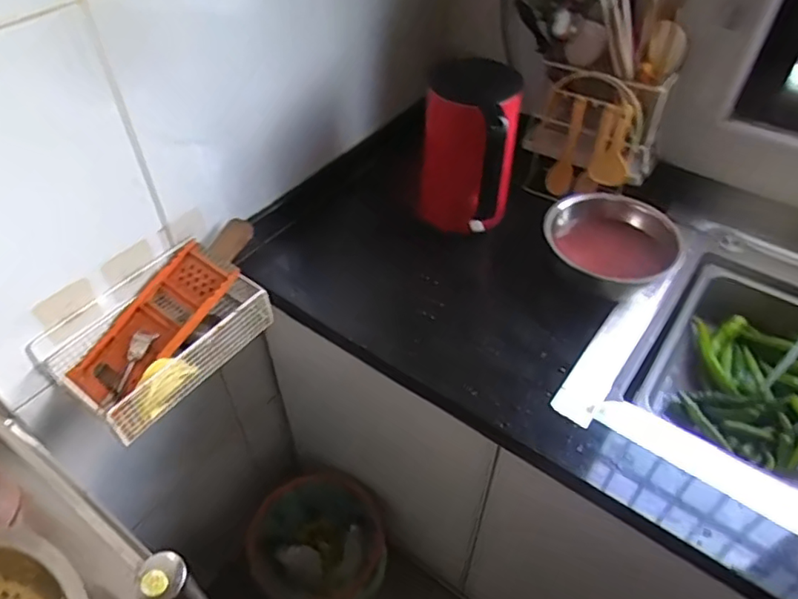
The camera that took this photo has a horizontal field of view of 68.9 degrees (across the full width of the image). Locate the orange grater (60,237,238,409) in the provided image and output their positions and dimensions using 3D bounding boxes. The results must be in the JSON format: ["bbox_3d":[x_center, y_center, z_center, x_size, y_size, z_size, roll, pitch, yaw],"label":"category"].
[{"bbox_3d":[-0.323,0.030,0.774,0.099,0.026,0.240,33,75,26],"label":"orange grater"}]

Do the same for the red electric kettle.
[{"bbox_3d":[0.099,-0.219,0.837,0.123,0.241,0.126,5,48,5],"label":"red electric kettle"}]

